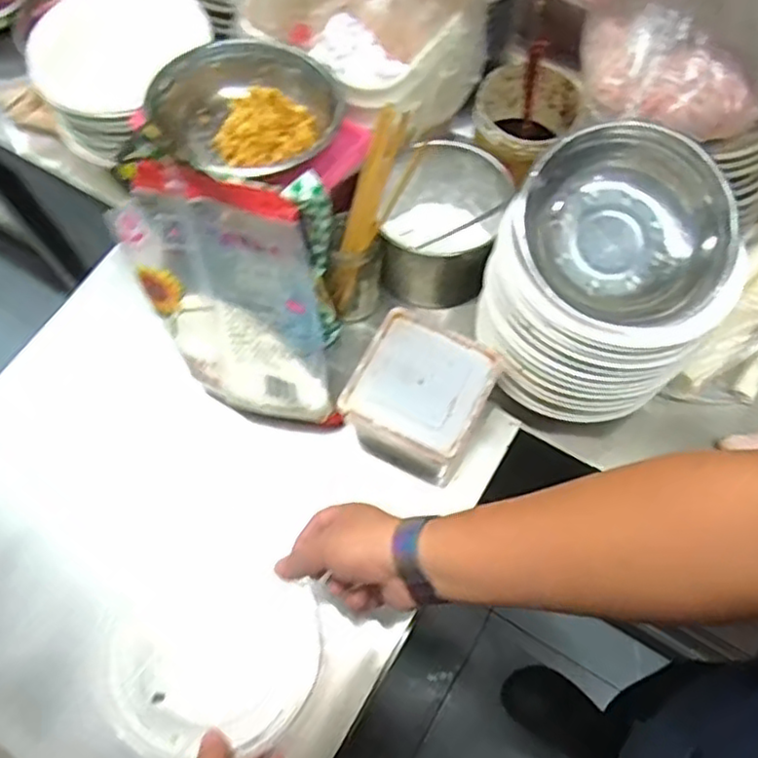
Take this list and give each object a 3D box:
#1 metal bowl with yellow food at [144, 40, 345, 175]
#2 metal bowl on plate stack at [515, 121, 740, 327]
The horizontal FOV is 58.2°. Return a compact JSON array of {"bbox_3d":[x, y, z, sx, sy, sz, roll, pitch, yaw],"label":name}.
[{"bbox_3d":[-0.122,-0.251,0.648,0.169,0.060,0.161,-1,67,1],"label":"metal bowl with yellow food"},{"bbox_3d":[0.215,-0.133,0.594,0.184,0.073,0.177,28,74,0],"label":"metal bowl on plate stack"}]

